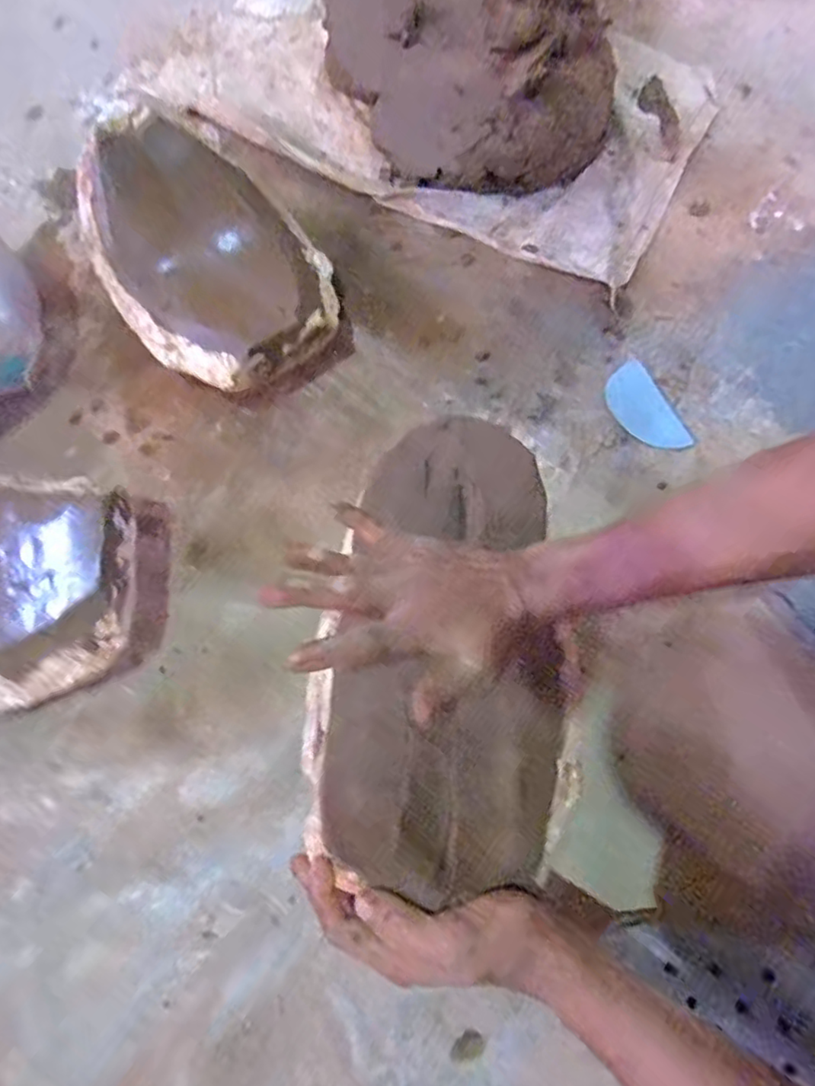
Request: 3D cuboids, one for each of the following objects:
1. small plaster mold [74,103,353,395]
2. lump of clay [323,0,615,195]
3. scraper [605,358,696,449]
[{"bbox_3d":[-0.198,-0.290,0.628,0.206,0.118,0.319,-33,72,-13],"label":"small plaster mold"},{"bbox_3d":[0.063,-0.601,0.726,0.251,0.175,0.377,-30,72,-12],"label":"lump of clay"},{"bbox_3d":[0.246,-0.140,0.635,0.060,0.004,0.110,-25,74,-9],"label":"scraper"}]

